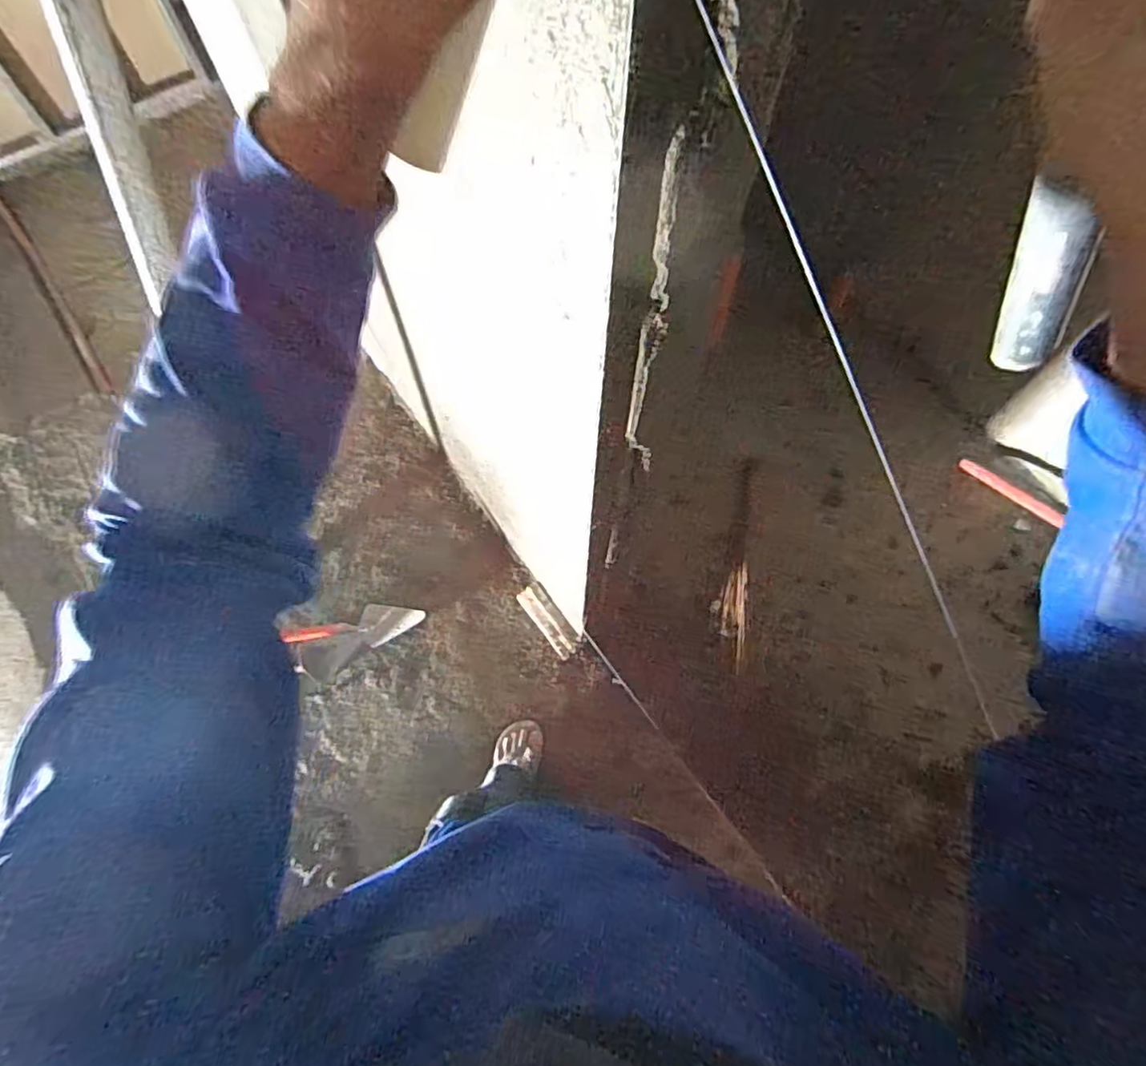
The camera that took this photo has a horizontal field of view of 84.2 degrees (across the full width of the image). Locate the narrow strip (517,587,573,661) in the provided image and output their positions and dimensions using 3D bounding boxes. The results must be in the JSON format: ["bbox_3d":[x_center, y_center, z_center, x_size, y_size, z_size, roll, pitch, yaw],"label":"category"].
[{"bbox_3d":[-0.068,0.225,1.571,0.043,0.021,0.200,-34,72,-13],"label":"narrow strip"}]

